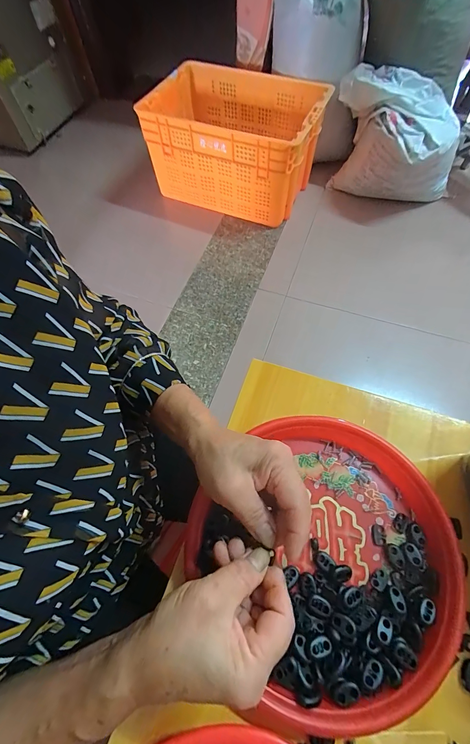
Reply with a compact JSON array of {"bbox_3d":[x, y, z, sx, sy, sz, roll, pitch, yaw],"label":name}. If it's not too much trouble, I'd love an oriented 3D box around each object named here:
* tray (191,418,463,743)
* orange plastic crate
[{"bbox_3d":[0.075,0.163,0.291,0.235,0.028,0.235,-1,64,1],"label":"tray"},{"bbox_3d":[-0.006,-0.846,1.177,0.582,0.314,0.404,22,67,12],"label":"orange plastic crate"}]

